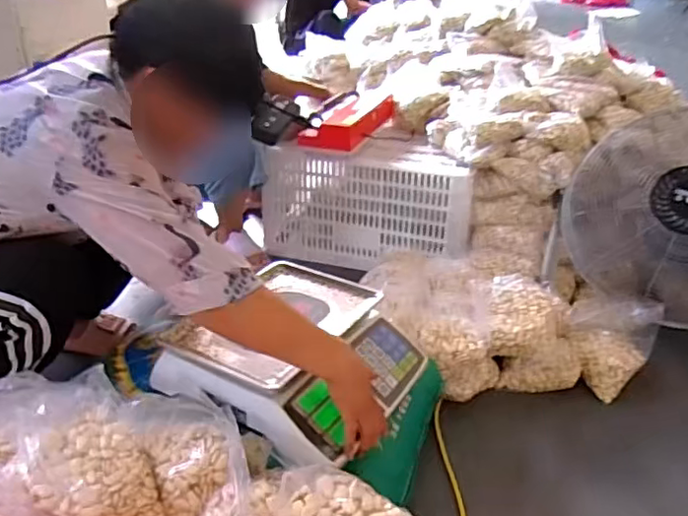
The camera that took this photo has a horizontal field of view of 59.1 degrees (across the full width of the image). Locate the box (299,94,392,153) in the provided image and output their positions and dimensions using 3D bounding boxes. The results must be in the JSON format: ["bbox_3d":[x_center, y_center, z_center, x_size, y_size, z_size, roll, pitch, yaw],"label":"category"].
[{"bbox_3d":[0.019,-0.392,1.708,0.170,0.086,0.350,11,29,19],"label":"box"}]

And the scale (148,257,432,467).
[{"bbox_3d":[-0.074,0.161,1.012,0.335,0.121,0.331,17,32,27],"label":"scale"}]

